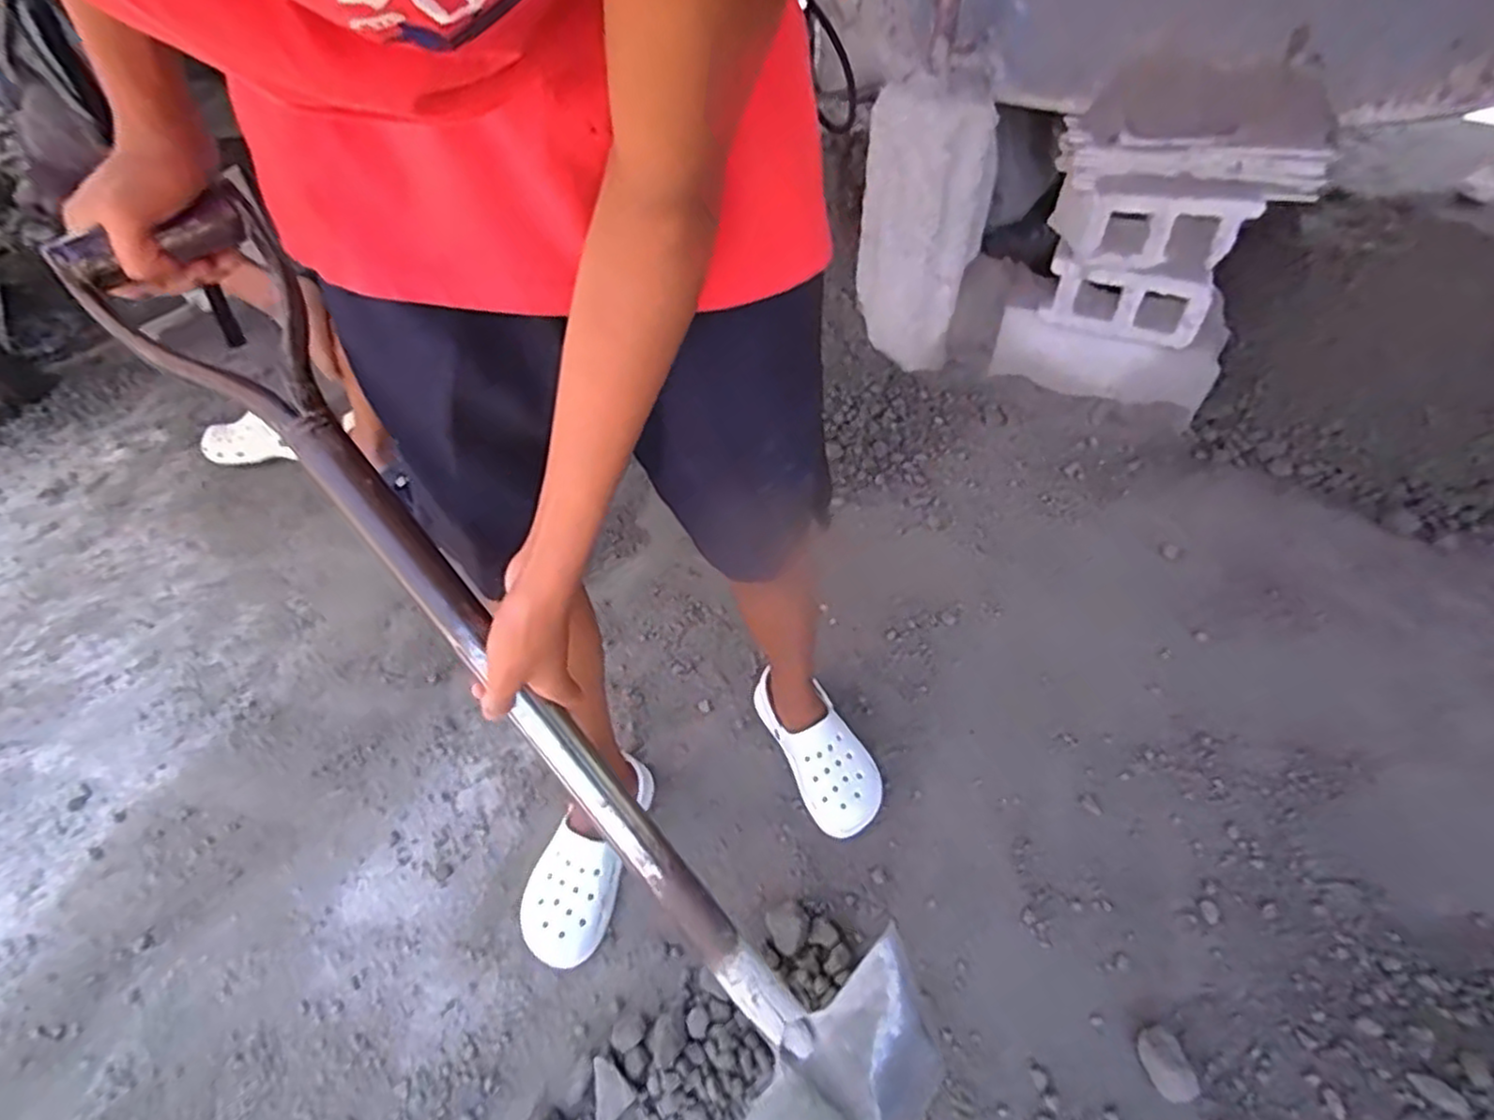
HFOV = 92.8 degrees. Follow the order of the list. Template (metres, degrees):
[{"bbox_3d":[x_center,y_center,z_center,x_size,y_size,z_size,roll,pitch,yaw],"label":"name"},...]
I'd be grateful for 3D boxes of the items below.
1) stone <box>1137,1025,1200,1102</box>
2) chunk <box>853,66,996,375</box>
[{"bbox_3d":[0.426,0.514,0.726,0.043,0.032,0.062,-7,48,-4],"label":"stone"},{"bbox_3d":[0.322,-0.605,1.333,0.205,0.463,0.137,19,52,16],"label":"chunk"}]

